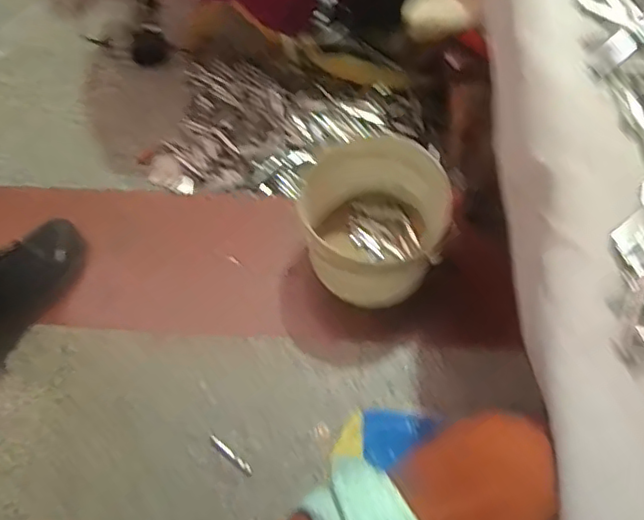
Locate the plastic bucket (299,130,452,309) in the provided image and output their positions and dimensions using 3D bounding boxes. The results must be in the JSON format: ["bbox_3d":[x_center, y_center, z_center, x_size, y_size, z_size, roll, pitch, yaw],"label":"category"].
[{"bbox_3d":[0.083,-0.056,0.972,0.201,0.168,0.209,-1,64,2],"label":"plastic bucket"}]

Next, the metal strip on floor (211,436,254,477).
[{"bbox_3d":[-0.138,0.296,0.909,0.083,0.005,0.014,36,70,18],"label":"metal strip on floor"}]

